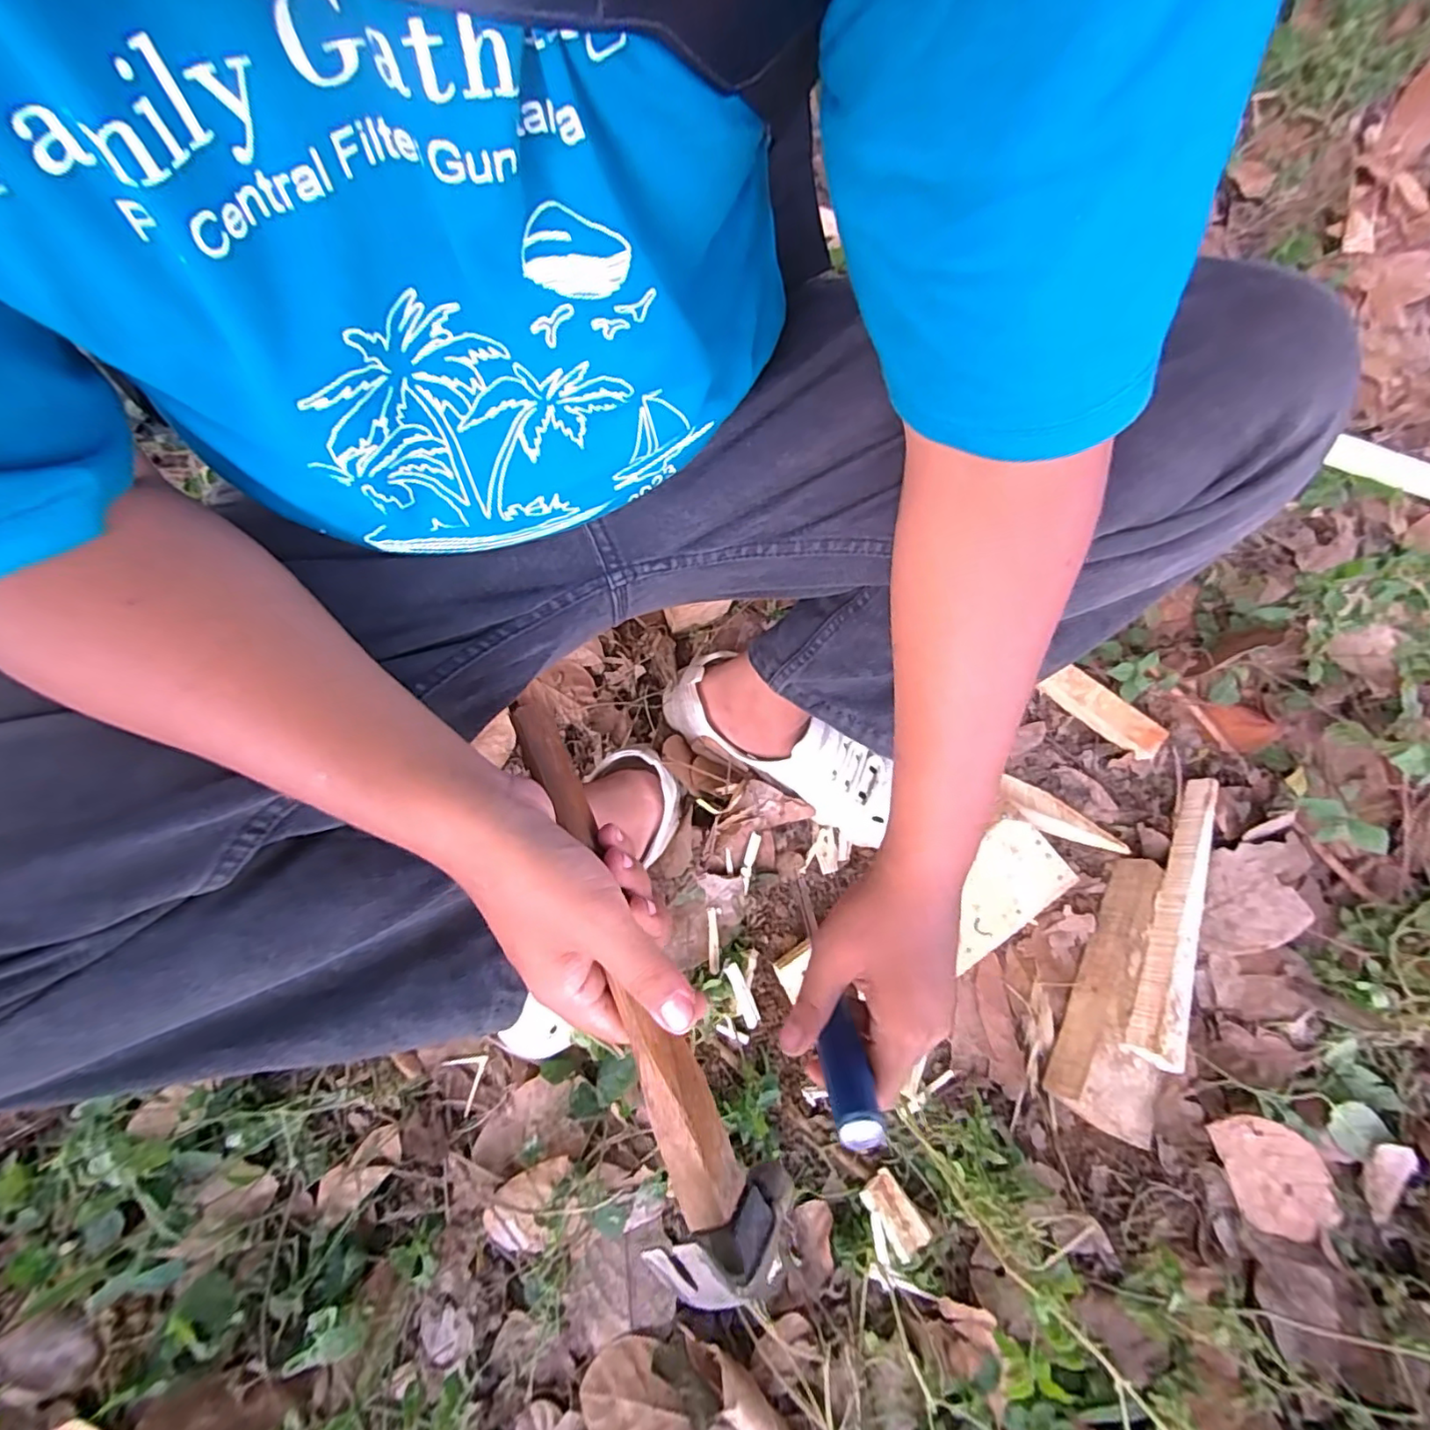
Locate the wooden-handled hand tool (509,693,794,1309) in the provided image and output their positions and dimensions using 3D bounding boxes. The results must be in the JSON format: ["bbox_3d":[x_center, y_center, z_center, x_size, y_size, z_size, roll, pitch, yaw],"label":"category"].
[{"bbox_3d":[-0.041,0.118,0.292,0.052,0.072,0.283,-22,77,-9],"label":"wooden-handled hand tool"}]

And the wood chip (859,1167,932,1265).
[{"bbox_3d":[0.146,0.406,0.494,0.031,0.004,0.058,-33,77,-10],"label":"wood chip"}]

